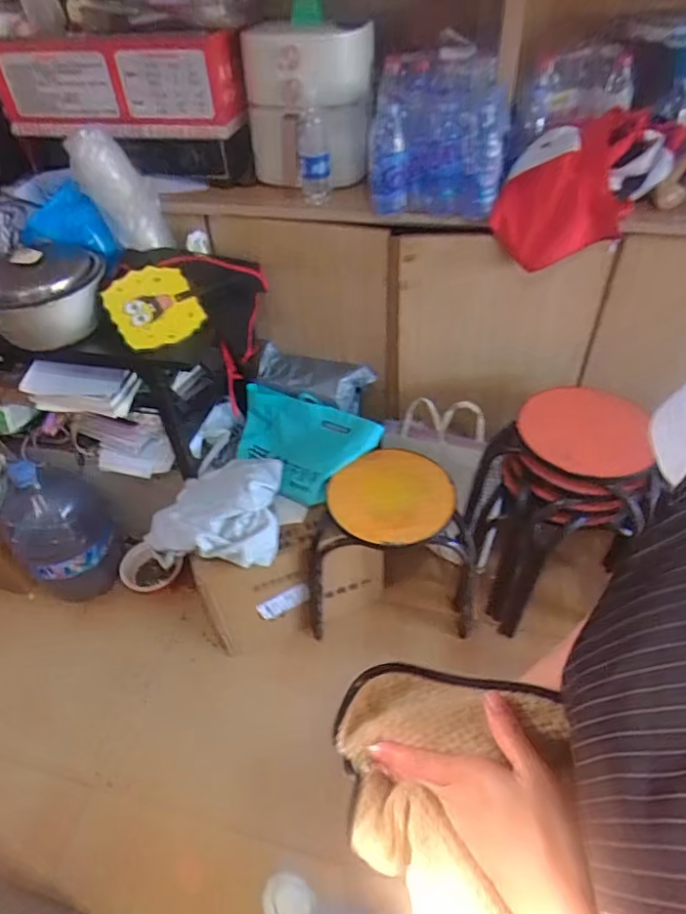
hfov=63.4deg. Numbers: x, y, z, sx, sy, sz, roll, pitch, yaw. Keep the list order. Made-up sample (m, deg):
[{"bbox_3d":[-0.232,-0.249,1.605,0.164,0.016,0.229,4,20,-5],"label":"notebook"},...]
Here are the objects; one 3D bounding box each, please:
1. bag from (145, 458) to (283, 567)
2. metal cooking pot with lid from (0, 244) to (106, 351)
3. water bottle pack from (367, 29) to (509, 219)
[{"bbox_3d":[-0.293,0.105,1.298,0.291,0.095,0.290,-1,45,3],"label":"bag"},{"bbox_3d":[-0.622,-0.345,1.159,0.243,0.145,0.278,-22,48,-18],"label":"metal cooking pot with lid"},{"bbox_3d":[0.197,-0.671,1.134,0.254,0.235,0.274,6,45,9],"label":"water bottle pack"}]

